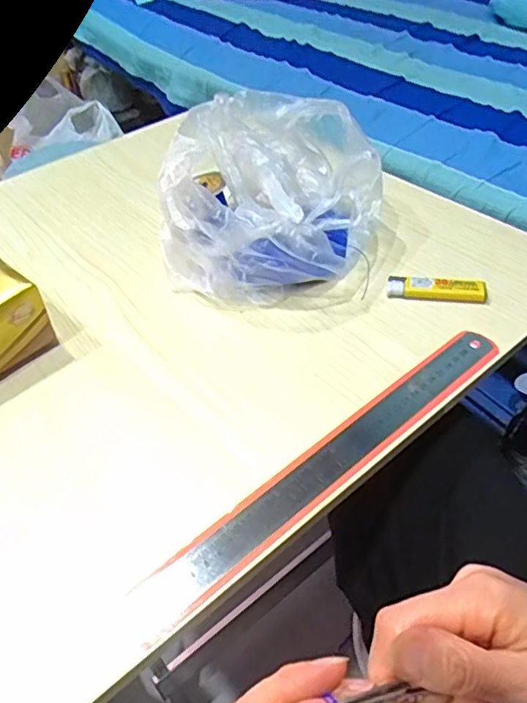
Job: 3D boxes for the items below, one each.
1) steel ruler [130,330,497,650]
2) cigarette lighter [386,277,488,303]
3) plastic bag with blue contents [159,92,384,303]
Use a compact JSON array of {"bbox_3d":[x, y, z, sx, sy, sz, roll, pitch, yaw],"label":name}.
[{"bbox_3d":[0.060,0.067,0.380,0.298,0.006,0.033,-33,55,-23],"label":"steel ruler"},{"bbox_3d":[0.149,-0.054,0.479,0.081,0.014,0.020,6,47,11],"label":"cigarette lighter"},{"bbox_3d":[0.012,-0.140,0.507,0.182,0.111,0.179,4,46,8],"label":"plastic bag with blue contents"}]

